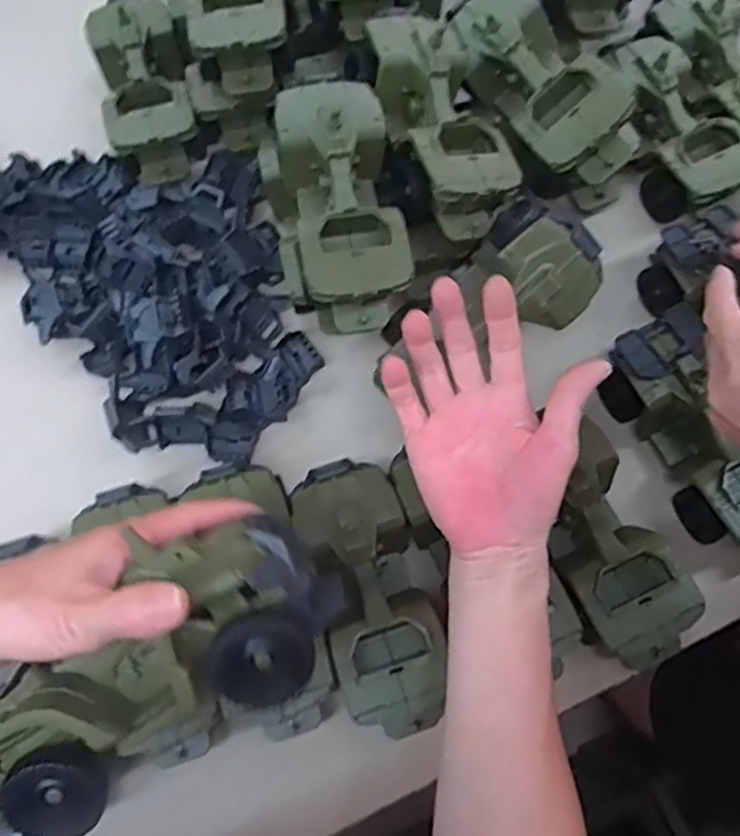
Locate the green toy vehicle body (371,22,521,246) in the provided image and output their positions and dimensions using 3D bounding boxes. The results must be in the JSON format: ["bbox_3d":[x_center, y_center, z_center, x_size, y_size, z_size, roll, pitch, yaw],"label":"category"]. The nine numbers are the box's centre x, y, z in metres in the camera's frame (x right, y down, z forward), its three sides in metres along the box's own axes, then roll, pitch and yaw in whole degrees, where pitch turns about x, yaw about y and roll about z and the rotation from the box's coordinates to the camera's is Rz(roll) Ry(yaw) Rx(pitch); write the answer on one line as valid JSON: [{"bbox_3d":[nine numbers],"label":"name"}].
[{"bbox_3d":[0.056,-0.231,0.557,0.080,0.063,0.177,-20,73,-5],"label":"green toy vehicle body"}]

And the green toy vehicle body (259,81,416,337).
[{"bbox_3d":[-0.025,-0.162,0.538,0.091,0.070,0.184,-12,72,-2],"label":"green toy vehicle body"}]

